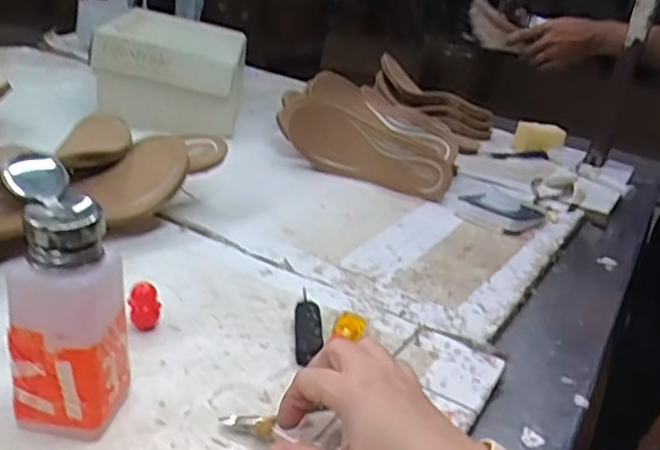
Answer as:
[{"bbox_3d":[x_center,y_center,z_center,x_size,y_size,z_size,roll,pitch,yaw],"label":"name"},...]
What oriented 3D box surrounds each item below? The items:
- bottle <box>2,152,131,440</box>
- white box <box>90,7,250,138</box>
[{"bbox_3d":[-0.153,0.042,0.364,0.062,0.161,0.056,0,16,-3],"label":"bottle"},{"bbox_3d":[-0.244,-0.244,1.000,0.195,0.140,0.249,5,24,-4],"label":"white box"}]

